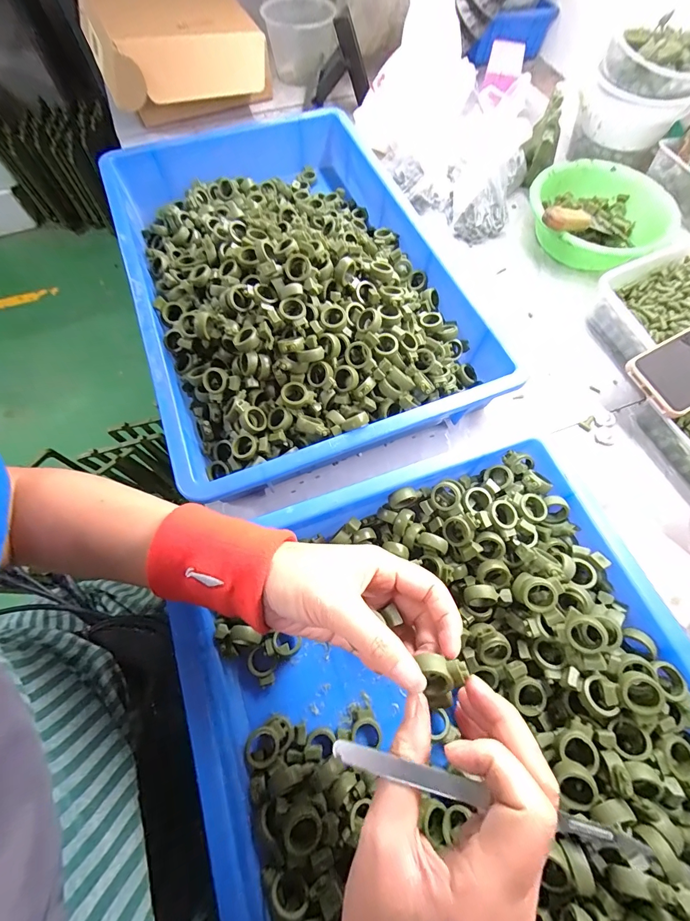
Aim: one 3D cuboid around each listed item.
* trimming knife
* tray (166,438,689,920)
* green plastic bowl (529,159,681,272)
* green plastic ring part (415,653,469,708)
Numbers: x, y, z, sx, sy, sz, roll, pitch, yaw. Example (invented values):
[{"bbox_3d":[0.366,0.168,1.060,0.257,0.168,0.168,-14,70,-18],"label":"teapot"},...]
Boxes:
[{"bbox_3d":[0.060,0.156,0.171,0.135,0.006,0.010,5,66,16],"label":"trimming knife"},{"bbox_3d":[0.121,0.271,0.261,0.391,0.078,0.554,-18,68,-8],"label":"tray"},{"bbox_3d":[0.368,-0.360,0.538,0.190,0.086,0.192,0,67,0],"label":"green plastic bowl"},{"bbox_3d":[0.058,0.127,0.212,0.026,0.023,0.031,-13,68,-6],"label":"green plastic ring part"}]

